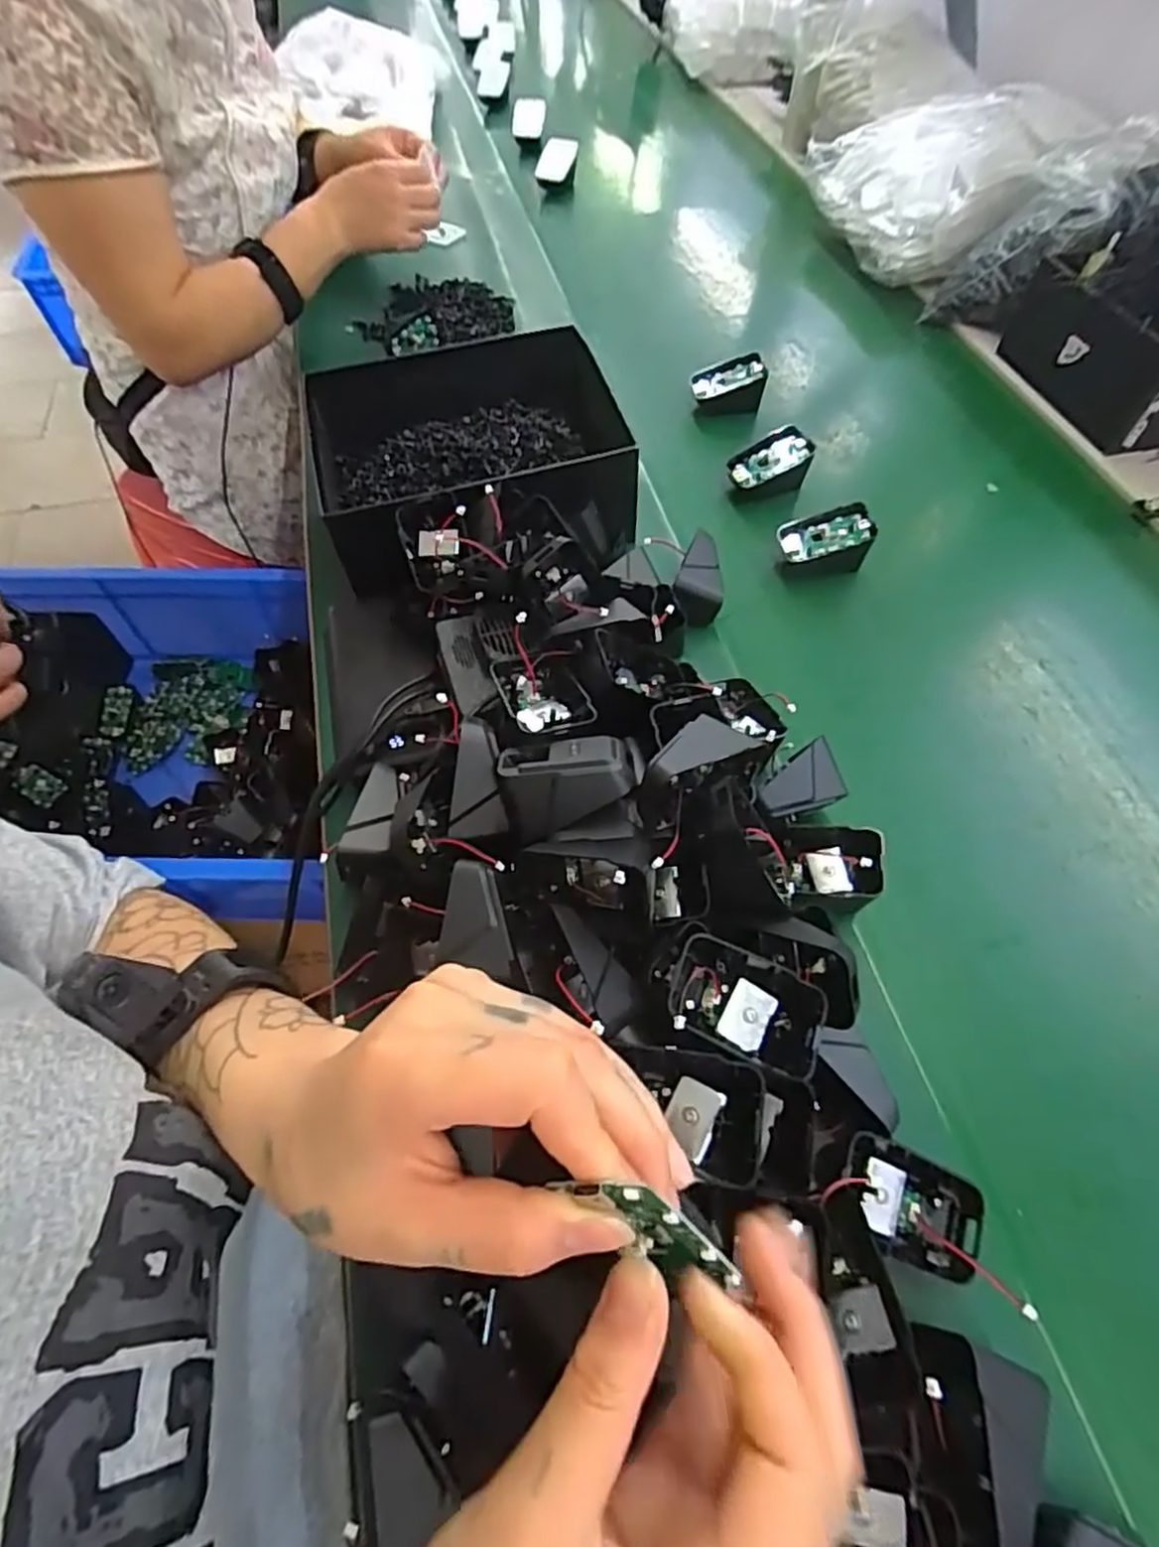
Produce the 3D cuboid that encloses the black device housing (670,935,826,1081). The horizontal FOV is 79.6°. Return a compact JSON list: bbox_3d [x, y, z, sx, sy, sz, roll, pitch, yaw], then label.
[{"bbox_3d":[0.075,0.103,0.313,0.066,0.022,0.042,19,60,11],"label":"black device housing"}]

